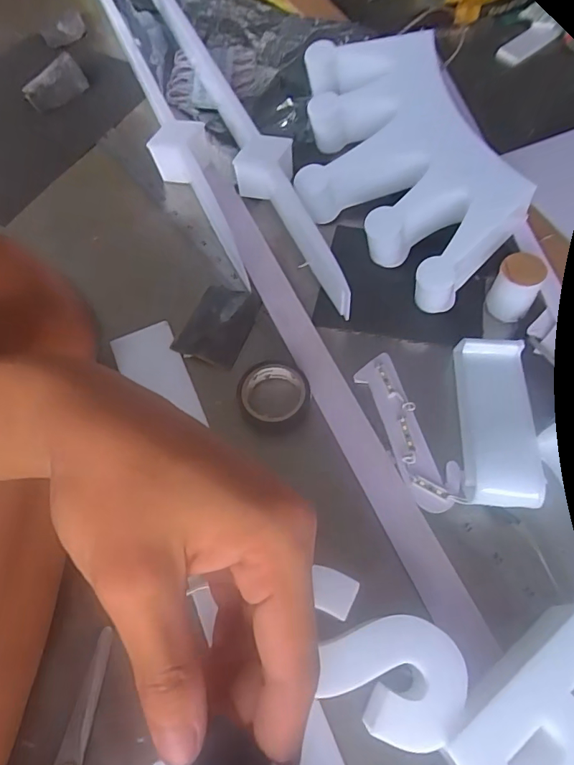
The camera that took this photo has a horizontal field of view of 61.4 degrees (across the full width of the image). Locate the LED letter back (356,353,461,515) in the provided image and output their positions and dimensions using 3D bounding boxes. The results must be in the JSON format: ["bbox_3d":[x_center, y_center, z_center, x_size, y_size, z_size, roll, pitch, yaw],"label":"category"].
[{"bbox_3d":[0.087,0.035,0.354,0.036,0.018,0.120,-19,63,-9],"label":"LED letter back"}]

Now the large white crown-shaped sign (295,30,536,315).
[{"bbox_3d":[0.085,-0.192,0.415,0.150,0.048,0.275,-27,70,16],"label":"large white crown-shaped sign"}]

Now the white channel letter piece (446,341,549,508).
[{"bbox_3d":[0.142,0.027,0.336,0.047,0.040,0.120,6,62,4],"label":"white channel letter piece"}]

